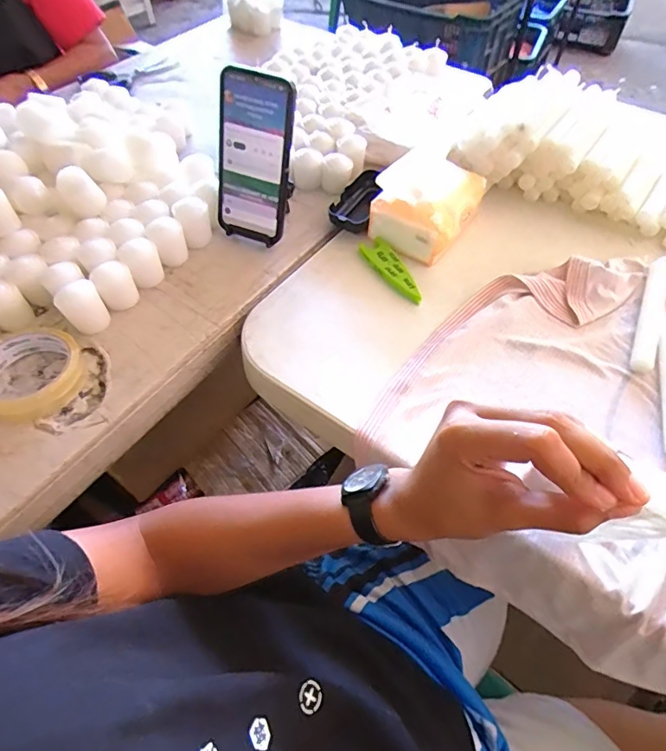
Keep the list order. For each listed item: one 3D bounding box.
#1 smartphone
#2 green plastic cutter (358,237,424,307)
[{"bbox_3d":[-0.084,-0.225,0.509,0.077,0.164,0.018,19,37,10],"label":"smartphone"},{"bbox_3d":[0.066,-0.120,0.539,0.033,0.011,0.105,-23,57,-15],"label":"green plastic cutter"}]

